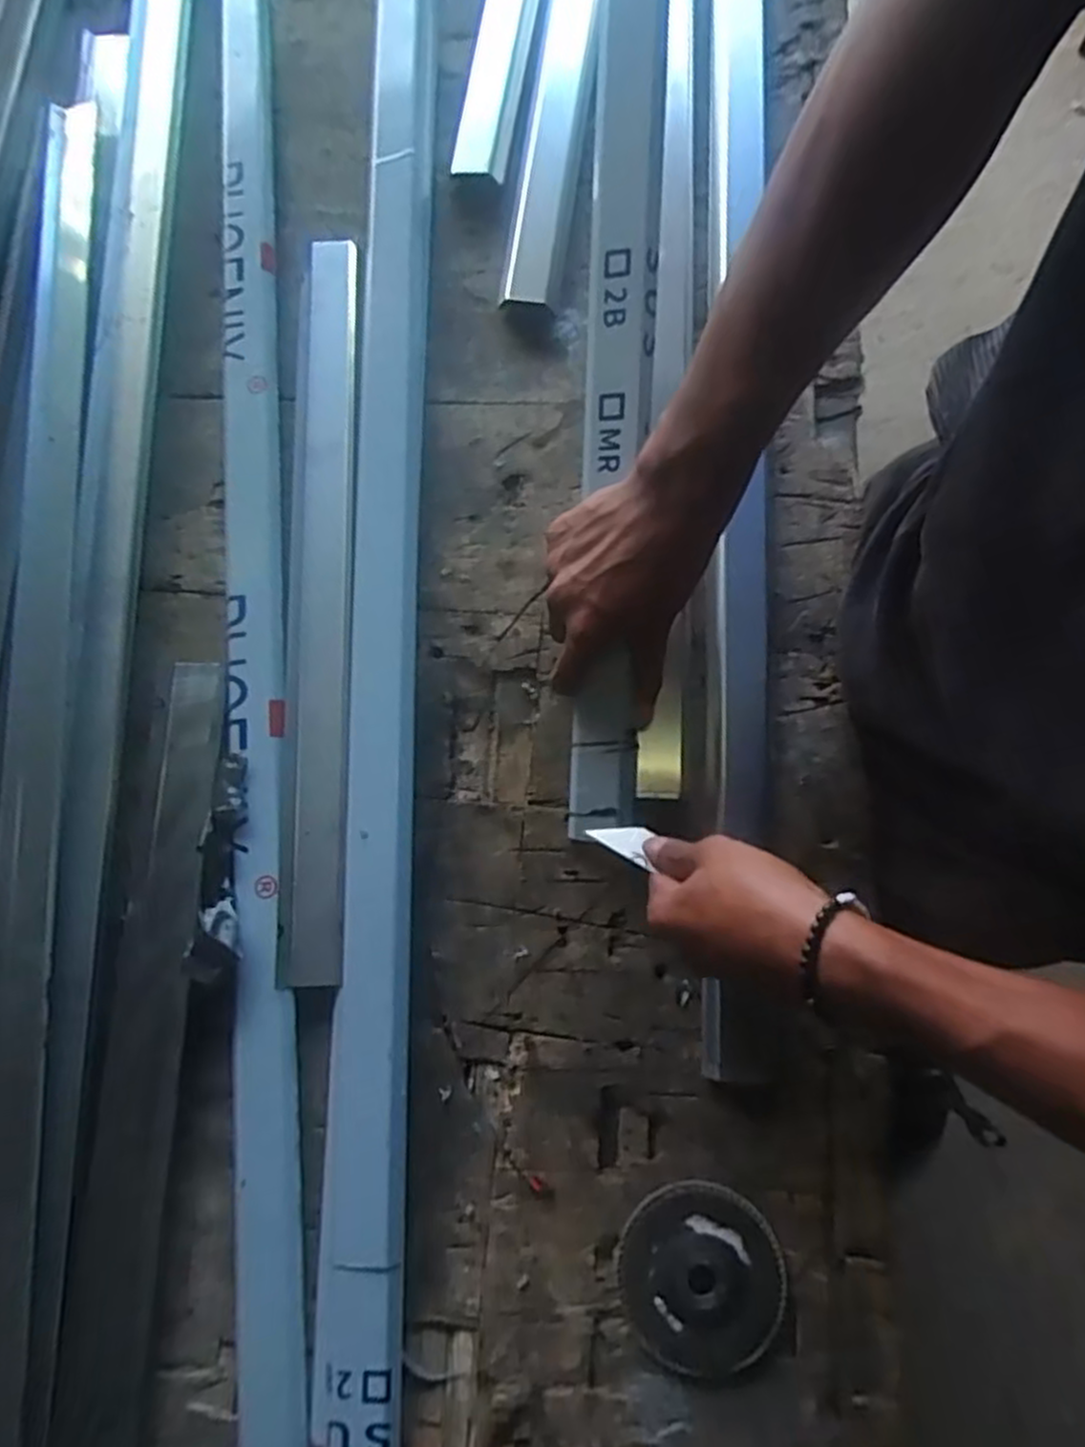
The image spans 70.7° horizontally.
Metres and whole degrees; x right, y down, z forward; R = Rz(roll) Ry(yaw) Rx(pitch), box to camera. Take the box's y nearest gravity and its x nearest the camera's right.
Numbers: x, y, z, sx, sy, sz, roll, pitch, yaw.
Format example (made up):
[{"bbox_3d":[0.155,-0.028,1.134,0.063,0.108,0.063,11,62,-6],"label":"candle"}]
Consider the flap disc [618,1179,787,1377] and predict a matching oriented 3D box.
[{"bbox_3d":[0.092,0.318,0.440,0.092,0.009,0.091,0,79,1],"label":"flap disc"}]

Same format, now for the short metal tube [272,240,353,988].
[{"bbox_3d":[-0.158,-0.102,0.530,0.049,0.015,0.532,-2,79,1],"label":"short metal tube"}]

